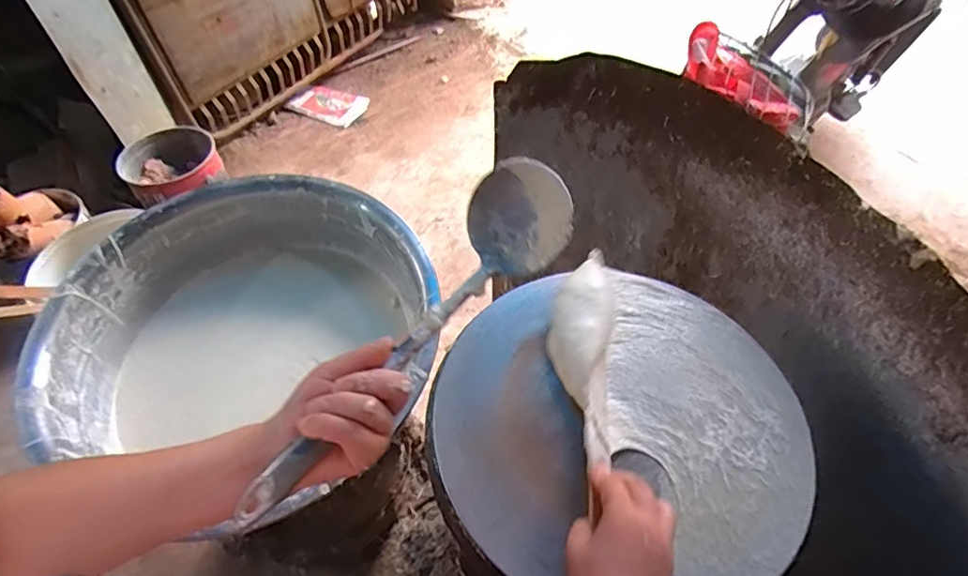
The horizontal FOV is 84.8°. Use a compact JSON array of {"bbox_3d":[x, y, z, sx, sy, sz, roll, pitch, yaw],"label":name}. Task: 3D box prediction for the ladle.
[{"bbox_3d":[-0.049,0.031,0.403,0.090,0.059,0.321,32,68,23],"label":"ladle"}]

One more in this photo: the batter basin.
[{"bbox_3d":[-0.350,0.085,0.816,0.535,0.194,0.520,-1,54,2],"label":"batter basin"}]

